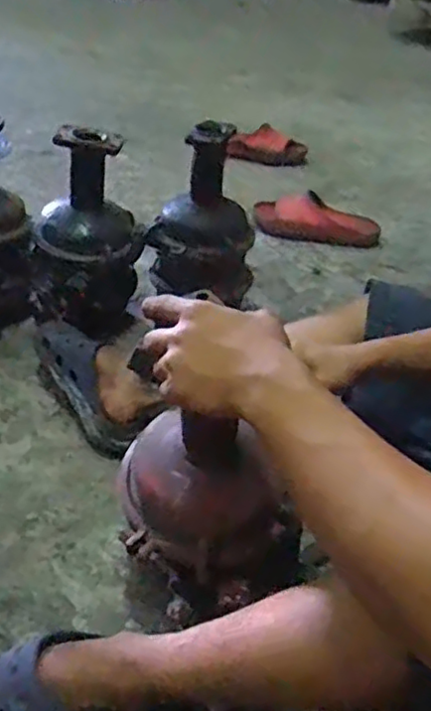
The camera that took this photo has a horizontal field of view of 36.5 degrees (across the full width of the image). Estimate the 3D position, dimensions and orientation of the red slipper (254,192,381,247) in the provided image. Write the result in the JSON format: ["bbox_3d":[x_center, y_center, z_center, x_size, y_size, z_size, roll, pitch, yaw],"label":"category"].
[{"bbox_3d":[0.228,-0.307,1.457,0.274,0.078,0.092,6,37,4],"label":"red slipper"}]

